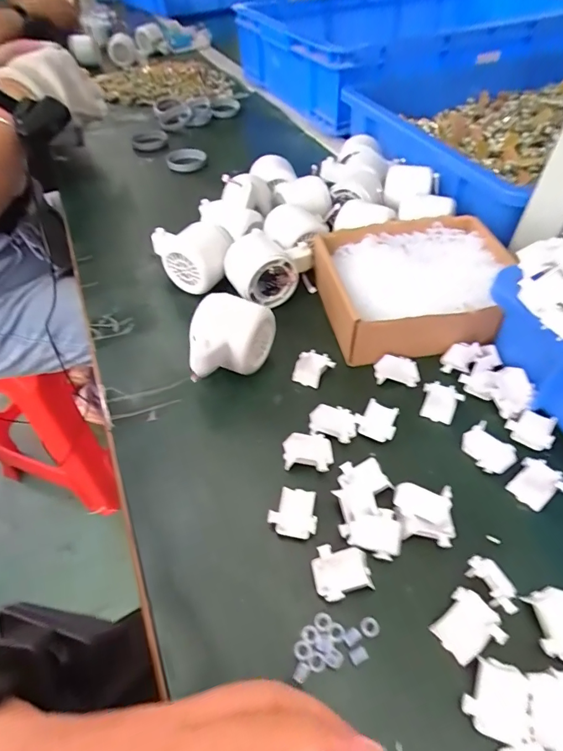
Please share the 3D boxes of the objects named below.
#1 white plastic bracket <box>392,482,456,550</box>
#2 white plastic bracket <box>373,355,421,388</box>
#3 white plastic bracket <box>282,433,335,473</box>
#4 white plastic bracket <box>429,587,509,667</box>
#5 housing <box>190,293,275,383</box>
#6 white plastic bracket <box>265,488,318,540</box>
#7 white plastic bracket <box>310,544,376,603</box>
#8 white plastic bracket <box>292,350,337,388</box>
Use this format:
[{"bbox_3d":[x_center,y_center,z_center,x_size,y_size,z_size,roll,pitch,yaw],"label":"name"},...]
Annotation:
[{"bbox_3d":[0.091,0.088,0.271,0.036,0.012,0.035,8,50,8],"label":"white plastic bracket"},{"bbox_3d":[0.096,-0.003,0.353,0.037,0.014,0.023,9,50,9],"label":"white plastic bracket"},{"bbox_3d":[0.019,0.055,0.303,0.035,0.009,0.029,-1,49,1],"label":"white plastic bracket"},{"bbox_3d":[0.103,0.138,0.232,0.034,0.007,0.030,-31,55,-23],"label":"white plastic bracket"},{"bbox_3d":[-0.044,-0.023,0.344,0.055,0.055,0.070,13,51,12],"label":"housing"},{"bbox_3d":[0.008,0.089,0.274,0.030,0.016,0.028,9,50,9],"label":"white plastic bracket"},{"bbox_3d":[0.035,0.115,0.251,0.033,0.009,0.029,-9,50,-6],"label":"white plastic bracket"},{"bbox_3d":[0.027,-0.007,0.357,0.027,0.013,0.032,22,53,19],"label":"white plastic bracket"}]

